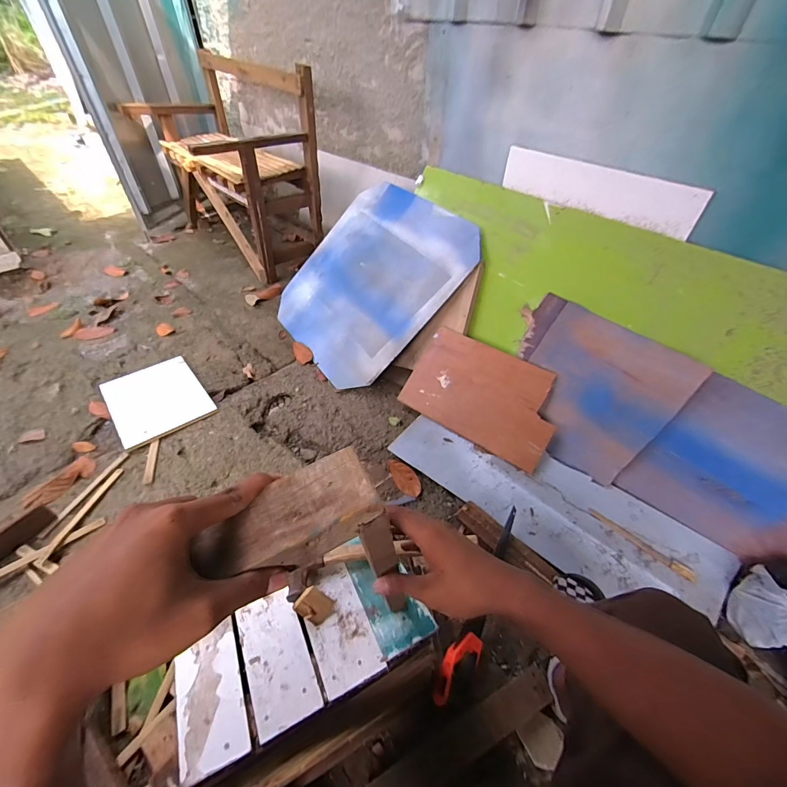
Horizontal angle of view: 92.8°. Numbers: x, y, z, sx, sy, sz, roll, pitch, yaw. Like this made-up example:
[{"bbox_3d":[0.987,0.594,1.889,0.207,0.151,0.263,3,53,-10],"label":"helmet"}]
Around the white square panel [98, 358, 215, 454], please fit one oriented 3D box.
[{"bbox_3d":[-0.828,0.012,1.312,0.280,0.016,0.383,-29,52,-28],"label":"white square panel"}]

